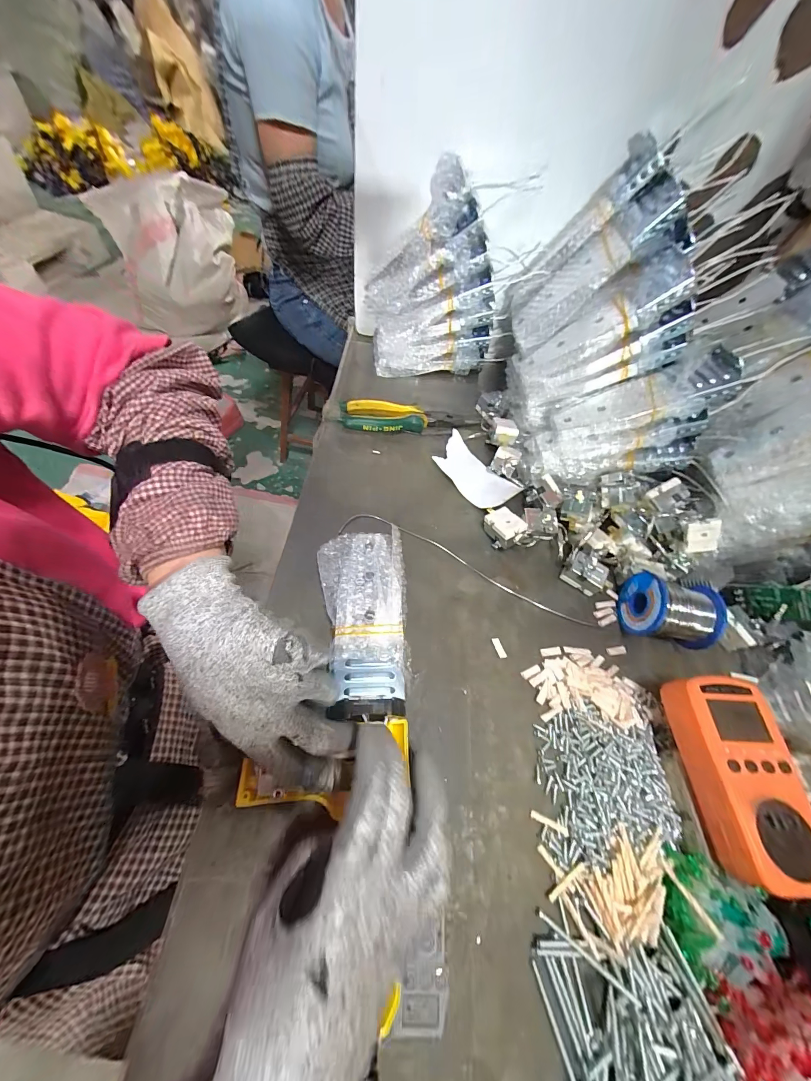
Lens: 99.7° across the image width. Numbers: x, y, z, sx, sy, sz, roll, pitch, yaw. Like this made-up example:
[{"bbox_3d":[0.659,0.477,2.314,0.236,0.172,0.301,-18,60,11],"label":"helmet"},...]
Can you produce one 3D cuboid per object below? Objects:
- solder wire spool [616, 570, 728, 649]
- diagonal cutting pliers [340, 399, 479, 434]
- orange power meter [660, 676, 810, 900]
[{"bbox_3d":[0.263,0.069,0.341,0.069,0.056,0.059,15,59,1],"label":"solder wire spool"},{"bbox_3d":[0.004,-0.163,0.458,0.175,0.025,0.044,0,60,-8],"label":"diagonal cutting pliers"},{"bbox_3d":[0.248,0.174,0.258,0.072,0.035,0.129,4,60,-6],"label":"orange power meter"}]

